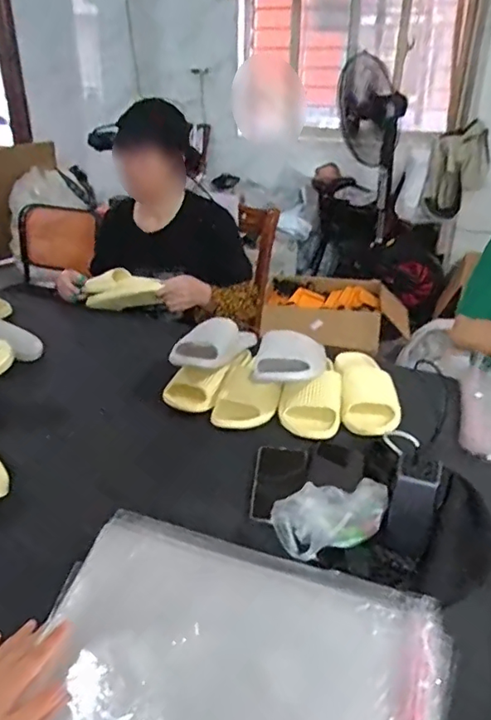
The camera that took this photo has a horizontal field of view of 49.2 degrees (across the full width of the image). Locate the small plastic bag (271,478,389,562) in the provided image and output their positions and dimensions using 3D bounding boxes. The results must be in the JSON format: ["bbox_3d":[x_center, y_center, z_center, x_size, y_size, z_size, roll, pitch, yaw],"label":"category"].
[{"bbox_3d":[0.114,0.183,0.668,0.157,0.049,0.087,-12,31,-22],"label":"small plastic bag"}]

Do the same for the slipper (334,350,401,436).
[{"bbox_3d":[0.223,0.050,1.013,0.103,0.057,0.250,2,29,2],"label":"slipper"}]

